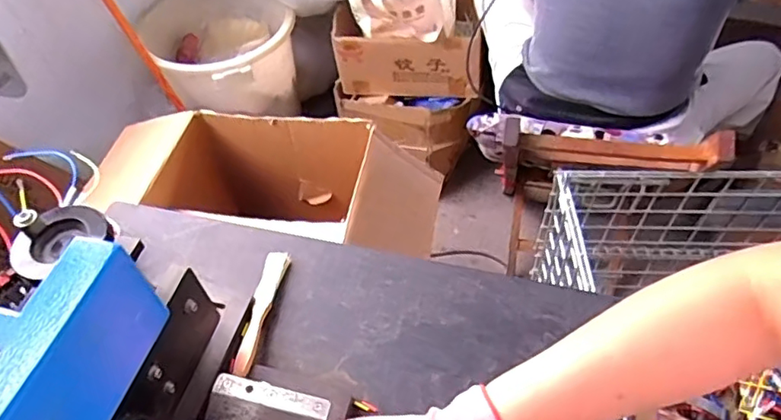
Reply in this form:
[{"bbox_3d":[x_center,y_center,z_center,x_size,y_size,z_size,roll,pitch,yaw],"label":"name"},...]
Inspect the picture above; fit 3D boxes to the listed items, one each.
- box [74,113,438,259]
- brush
[{"bbox_3d":[-0.254,-0.033,1.250,0.692,0.278,0.263,11,53,13],"label":"box"},{"bbox_3d":[-0.132,0.101,0.585,0.022,0.016,0.145,5,52,8],"label":"brush"}]

